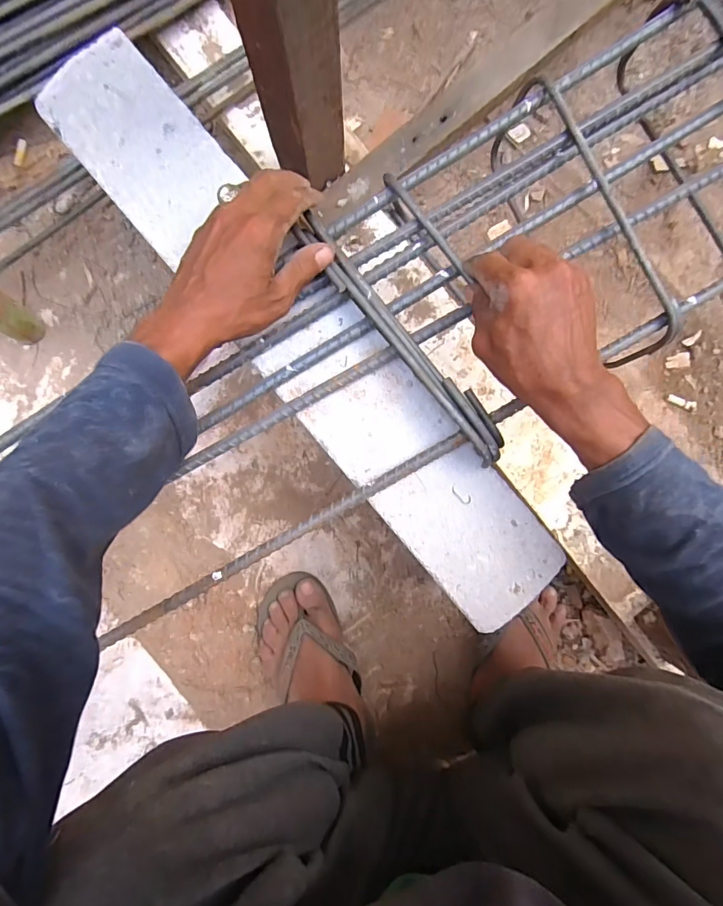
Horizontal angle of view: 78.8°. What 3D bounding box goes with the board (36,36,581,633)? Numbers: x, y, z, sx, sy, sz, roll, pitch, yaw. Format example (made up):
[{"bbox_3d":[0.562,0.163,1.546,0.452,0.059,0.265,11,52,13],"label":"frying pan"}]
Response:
[{"bbox_3d":[-0.049,-0.102,0.364,0.098,0.016,0.578,-40,89,-3],"label":"board"}]

